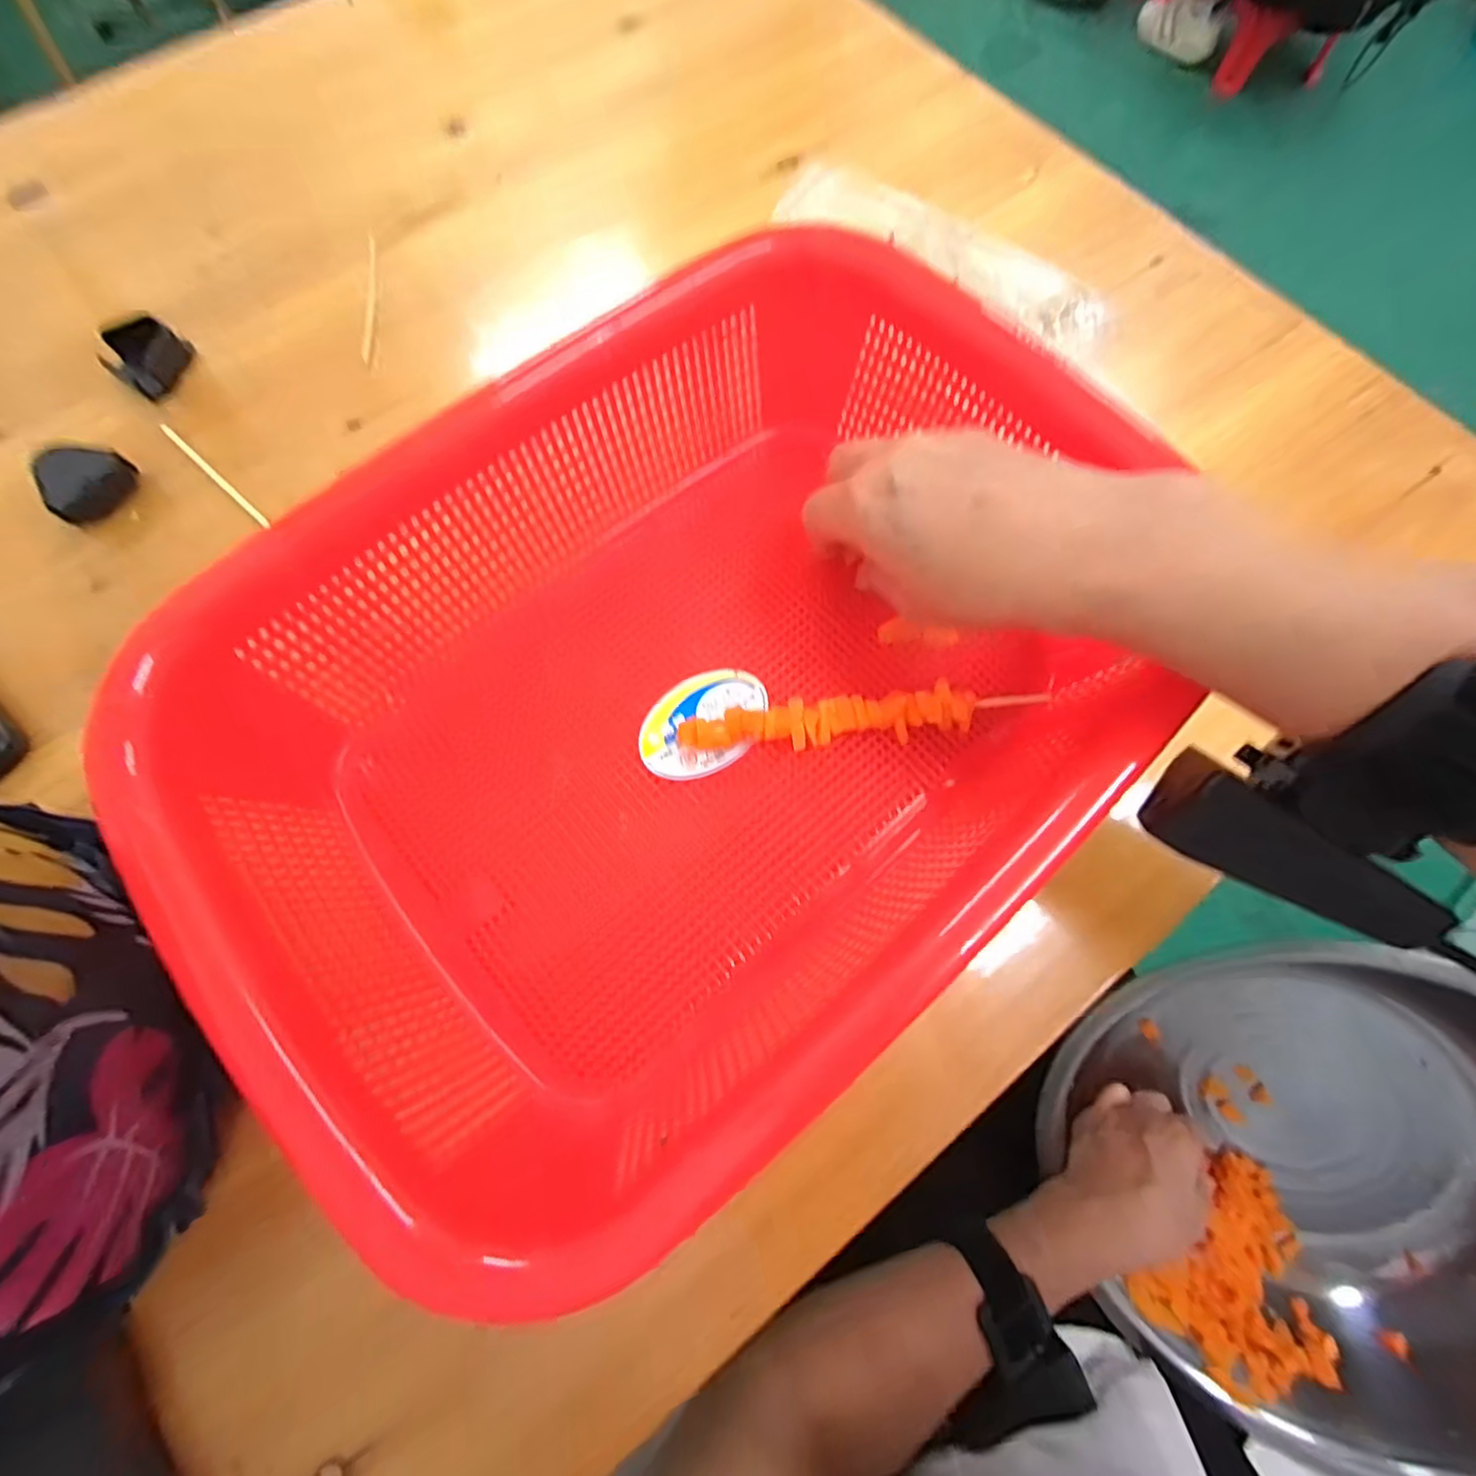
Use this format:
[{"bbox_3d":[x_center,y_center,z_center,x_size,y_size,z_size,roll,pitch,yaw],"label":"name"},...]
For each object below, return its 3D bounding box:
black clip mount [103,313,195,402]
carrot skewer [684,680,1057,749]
[{"bbox_3d":[-0.307,-0.199,0.326,0.038,0.020,0.036,0,74,-1],"label":"black clip mount"},{"bbox_3d":[0.048,-0.009,0.252,0.139,0.014,0.019,-7,74,-3],"label":"carrot skewer"}]

